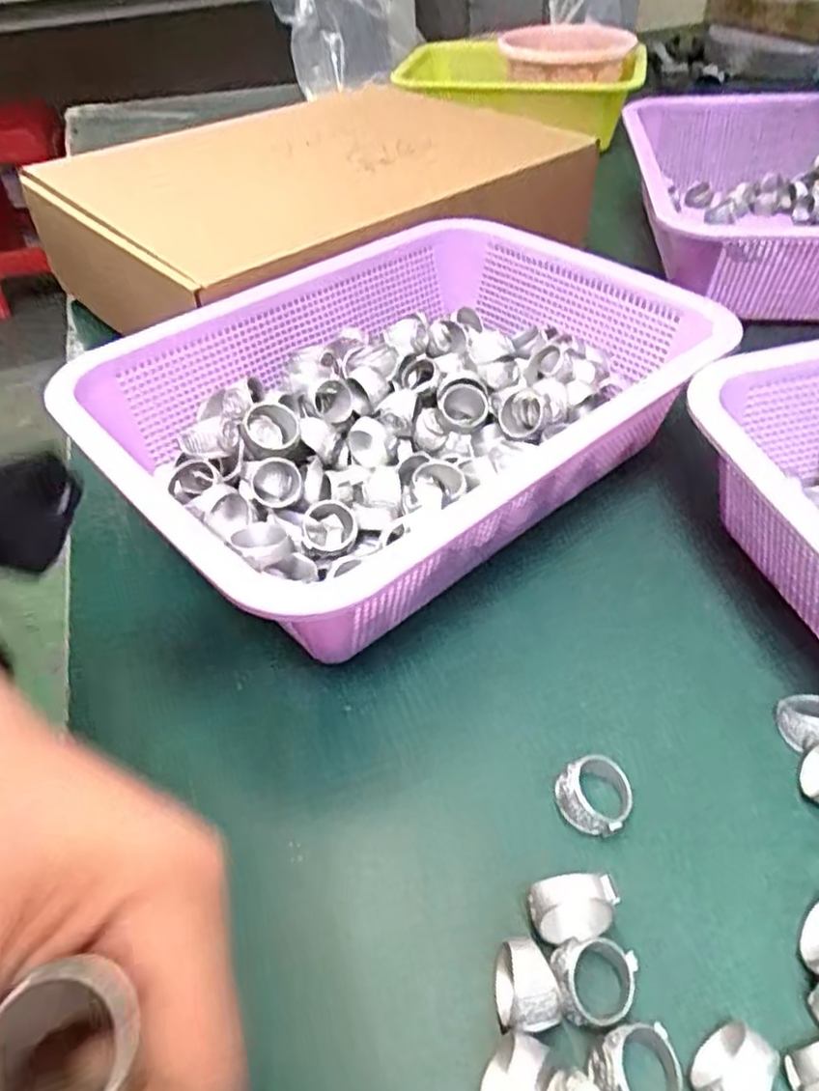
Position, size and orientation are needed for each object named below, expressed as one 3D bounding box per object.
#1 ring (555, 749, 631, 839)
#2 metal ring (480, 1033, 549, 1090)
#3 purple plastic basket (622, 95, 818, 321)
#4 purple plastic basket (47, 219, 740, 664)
[{"bbox_3d":[0.070,0.092,0.271,0.026,0.017,0.026,-2,43,2],"label":"ring"},{"bbox_3d":[0.029,0.155,0.204,0.016,0.023,0.024,7,44,11],"label":"metal ring"},{"bbox_3d":[0.289,-0.277,0.573,0.220,0.080,0.287,4,43,8],"label":"purple plastic basket"},{"bbox_3d":[0.000,-0.066,0.392,0.306,0.091,0.228,-31,49,-26],"label":"purple plastic basket"}]

